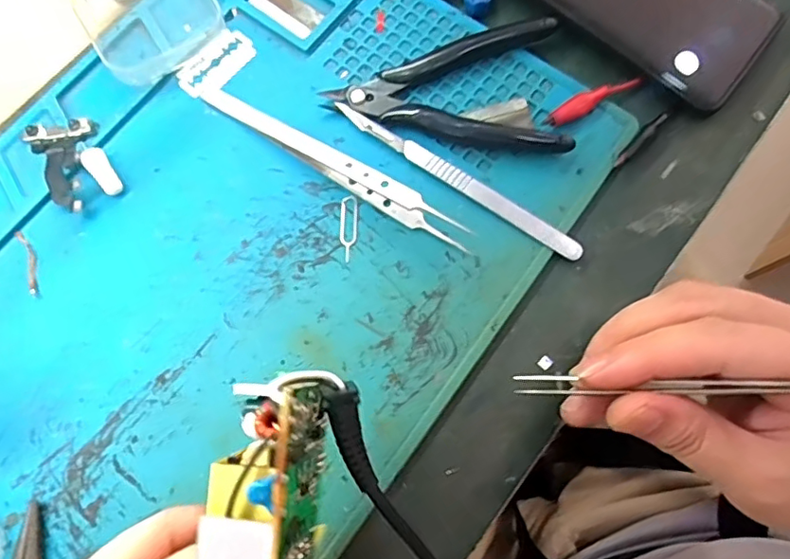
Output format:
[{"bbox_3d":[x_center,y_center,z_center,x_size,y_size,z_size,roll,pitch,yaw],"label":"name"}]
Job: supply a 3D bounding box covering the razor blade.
[{"bbox_3d":[-0.092,-0.112,0.290,0.022,0.004,0.042,41,77,9],"label":"razor blade"}]

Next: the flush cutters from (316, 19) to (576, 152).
[{"bbox_3d":[0.026,-0.096,0.277,0.111,0.018,0.074,0,74,-1],"label":"flush cutters"}]

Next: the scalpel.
[{"bbox_3d":[0.030,-0.049,0.271,0.133,0.006,0.010,34,76,8],"label":"scalpel"}]

